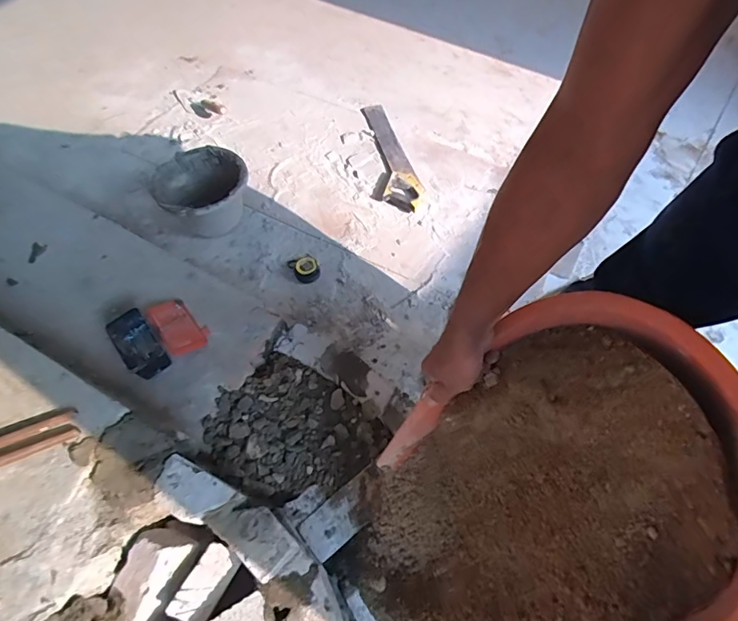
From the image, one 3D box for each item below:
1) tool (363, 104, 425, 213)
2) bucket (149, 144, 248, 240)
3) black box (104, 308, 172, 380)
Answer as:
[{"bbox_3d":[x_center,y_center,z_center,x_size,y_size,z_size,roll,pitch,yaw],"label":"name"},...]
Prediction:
[{"bbox_3d":[0.074,-0.505,1.509,0.111,0.028,0.494,-8,60,-6],"label":"tool"},{"bbox_3d":[-0.448,-0.311,1.293,0.239,0.154,0.213,-25,63,-15],"label":"bucket"},{"bbox_3d":[-0.486,0.070,0.982,0.078,0.042,0.154,-36,66,-19],"label":"black box"}]

